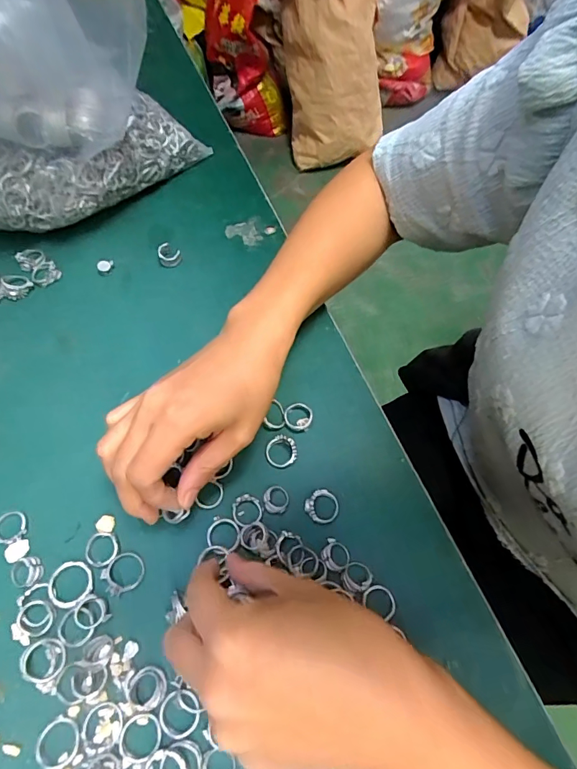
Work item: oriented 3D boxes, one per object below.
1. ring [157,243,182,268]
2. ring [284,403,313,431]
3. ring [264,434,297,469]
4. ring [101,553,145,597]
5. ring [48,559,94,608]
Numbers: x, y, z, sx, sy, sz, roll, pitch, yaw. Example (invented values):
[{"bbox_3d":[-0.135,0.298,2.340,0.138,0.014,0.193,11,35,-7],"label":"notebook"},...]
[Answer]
[{"bbox_3d":[-0.105,-0.115,0.380,0.019,0.010,0.022,-15,65,-10],"label":"ring"},{"bbox_3d":[0.007,0.023,0.318,0.021,0.006,0.021,1,63,-2],"label":"ring"},{"bbox_3d":[-0.005,0.047,0.306,0.023,0.007,0.023,1,63,-2],"label":"ring"},{"bbox_3d":[-0.102,0.116,0.266,0.024,0.004,0.022,1,63,-2],"label":"ring"},{"bbox_3d":[-0.133,0.121,0.263,0.026,0.004,0.026,1,63,-2],"label":"ring"}]

